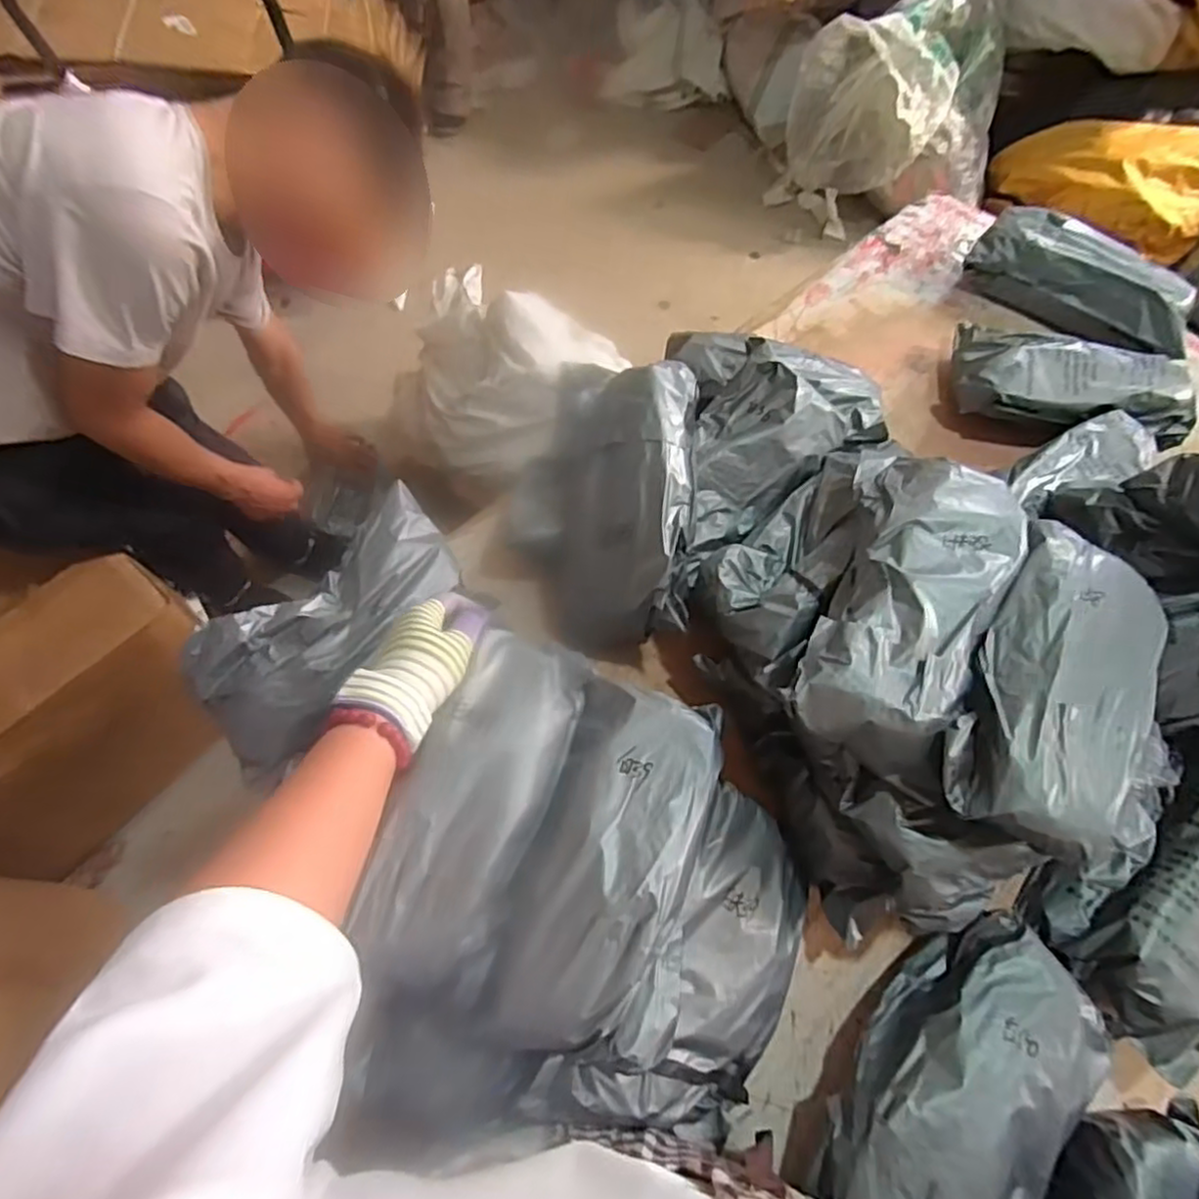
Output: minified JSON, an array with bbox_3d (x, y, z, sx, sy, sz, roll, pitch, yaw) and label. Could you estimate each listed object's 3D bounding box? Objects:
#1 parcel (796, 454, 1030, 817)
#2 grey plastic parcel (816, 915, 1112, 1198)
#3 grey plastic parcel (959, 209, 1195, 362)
[{"bbox_3d":[0.246,0.000,0.546,0.133,0.070,0.282,22,64,8],"label":"parcel"},{"bbox_3d":[0.284,0.367,0.516,0.177,0.064,0.244,31,66,12],"label":"grey plastic parcel"},{"bbox_3d":[0.648,-0.422,0.929,0.286,0.072,0.118,38,68,15],"label":"grey plastic parcel"}]

